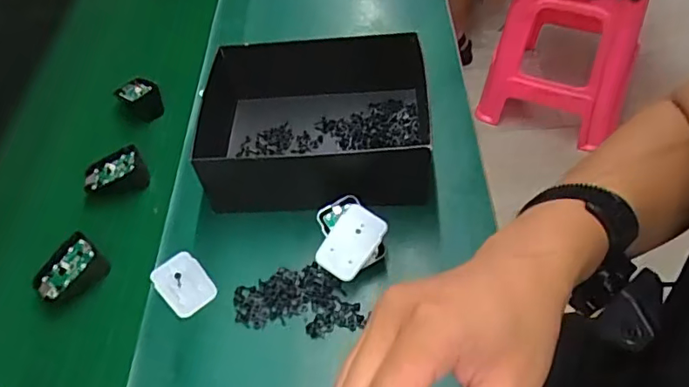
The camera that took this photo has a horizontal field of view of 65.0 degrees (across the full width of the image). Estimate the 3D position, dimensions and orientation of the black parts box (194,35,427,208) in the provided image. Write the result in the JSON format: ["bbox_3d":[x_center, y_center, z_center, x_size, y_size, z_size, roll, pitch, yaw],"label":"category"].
[{"bbox_3d":[-0.031,-0.079,0.590,0.252,0.084,0.189,-4,52,3],"label":"black parts box"}]

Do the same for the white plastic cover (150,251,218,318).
[{"bbox_3d":[-0.154,0.087,0.522,0.045,0.005,0.064,-36,57,-21],"label":"white plastic cover"}]

